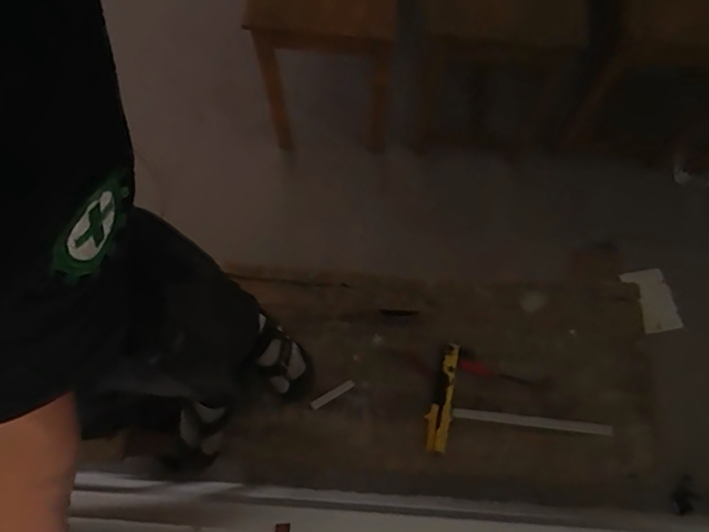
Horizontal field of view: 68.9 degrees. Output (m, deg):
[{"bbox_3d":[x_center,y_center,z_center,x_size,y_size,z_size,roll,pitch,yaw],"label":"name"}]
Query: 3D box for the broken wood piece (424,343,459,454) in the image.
[{"bbox_3d":[0.200,0.298,1.178,0.055,0.029,0.241,12,70,5],"label":"broken wood piece"}]

